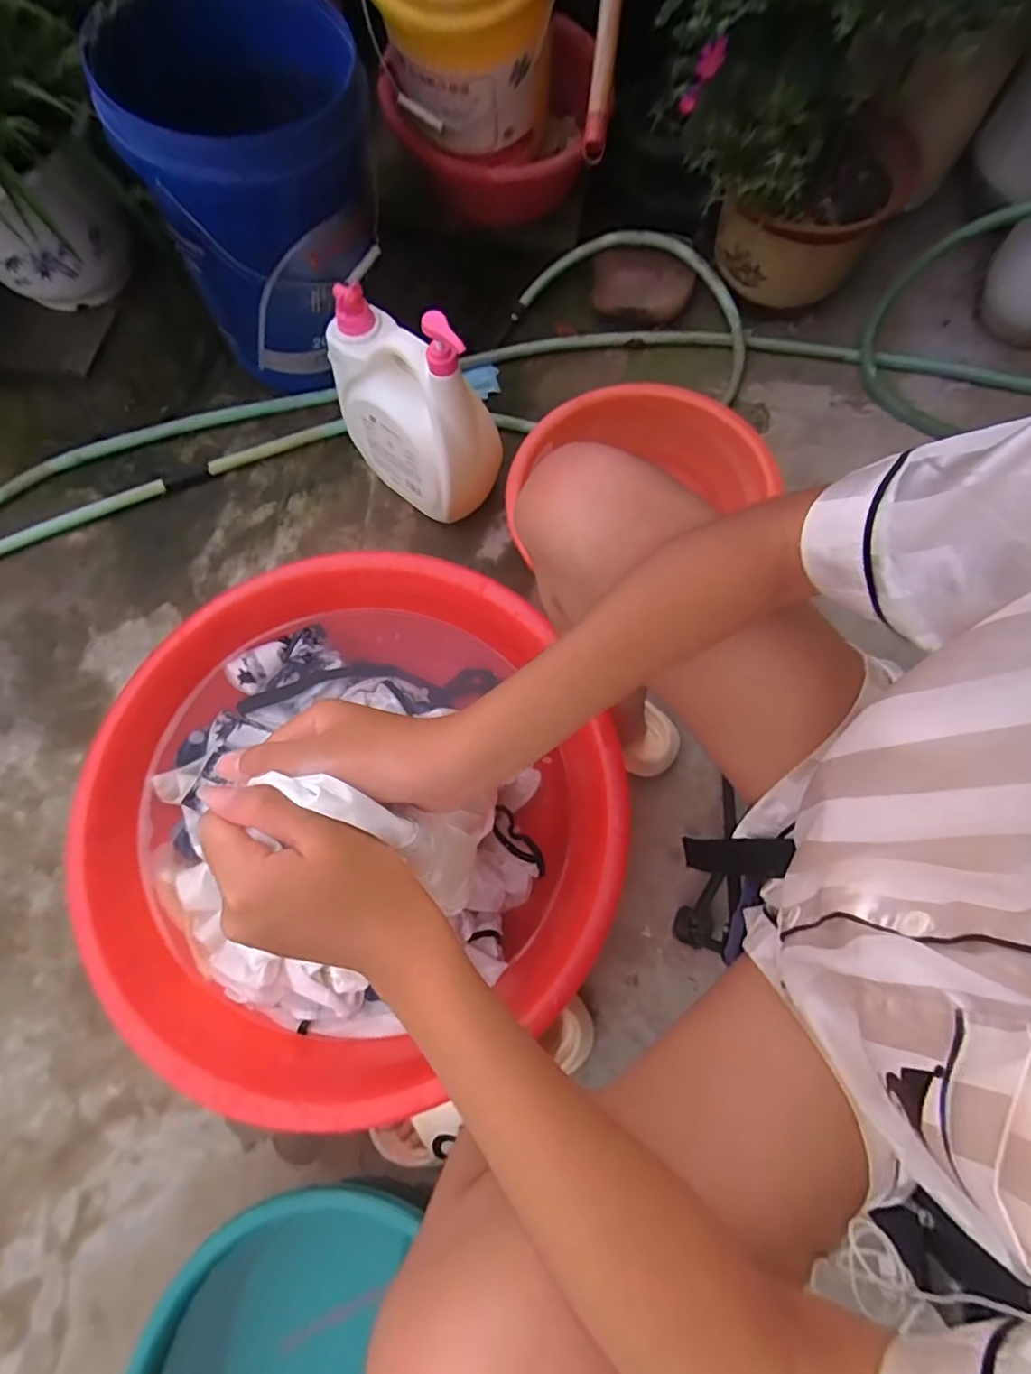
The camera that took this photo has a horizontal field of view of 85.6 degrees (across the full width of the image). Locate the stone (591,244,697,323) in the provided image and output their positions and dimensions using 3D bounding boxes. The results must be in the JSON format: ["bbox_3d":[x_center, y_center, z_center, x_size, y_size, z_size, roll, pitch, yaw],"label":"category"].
[{"bbox_3d":[0.214,-0.689,0.958,0.174,0.084,0.078,21,73,2],"label":"stone"}]

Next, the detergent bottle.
[{"bbox_3d":[-0.140,-0.379,0.763,0.245,0.308,0.103,39,75,7],"label":"detergent bottle"}]

